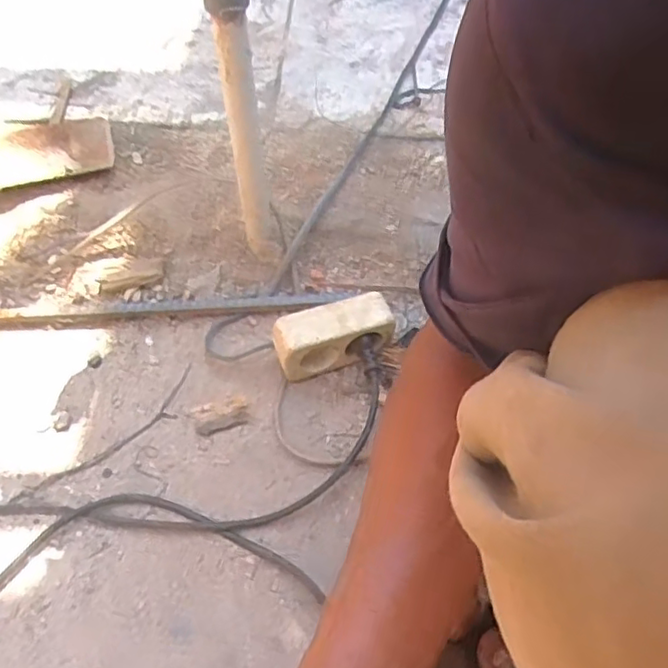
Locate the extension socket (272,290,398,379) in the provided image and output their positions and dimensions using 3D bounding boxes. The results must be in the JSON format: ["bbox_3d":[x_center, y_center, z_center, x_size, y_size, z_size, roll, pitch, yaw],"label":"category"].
[{"bbox_3d":[-0.001,0.005,0.602,0.109,0.060,0.047,-14,57,-10],"label":"extension socket"}]

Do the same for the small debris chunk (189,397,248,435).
[{"bbox_3d":[-0.104,0.074,0.586,0.049,0.006,0.027,-14,57,-10],"label":"small debris chunk"}]

